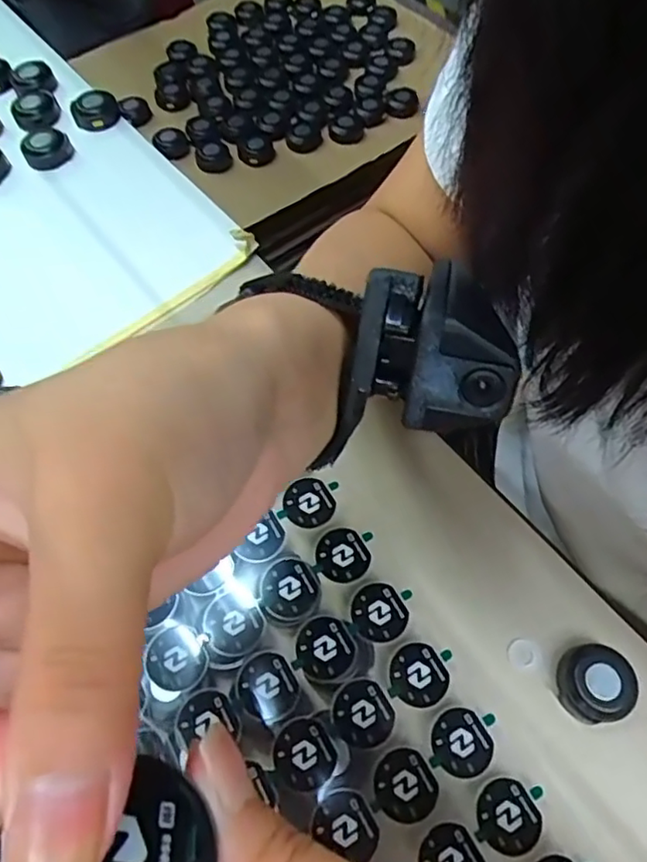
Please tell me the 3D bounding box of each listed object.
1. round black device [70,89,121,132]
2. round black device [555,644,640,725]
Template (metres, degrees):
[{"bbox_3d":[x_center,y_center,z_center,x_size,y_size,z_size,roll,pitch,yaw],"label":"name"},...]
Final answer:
[{"bbox_3d":[-0.157,-0.220,0.410,0.030,0.014,0.030,0,64,0],"label":"round black device"},{"bbox_3d":[0.113,0.105,0.249,0.028,0.013,0.029,0,64,0],"label":"round black device"}]

